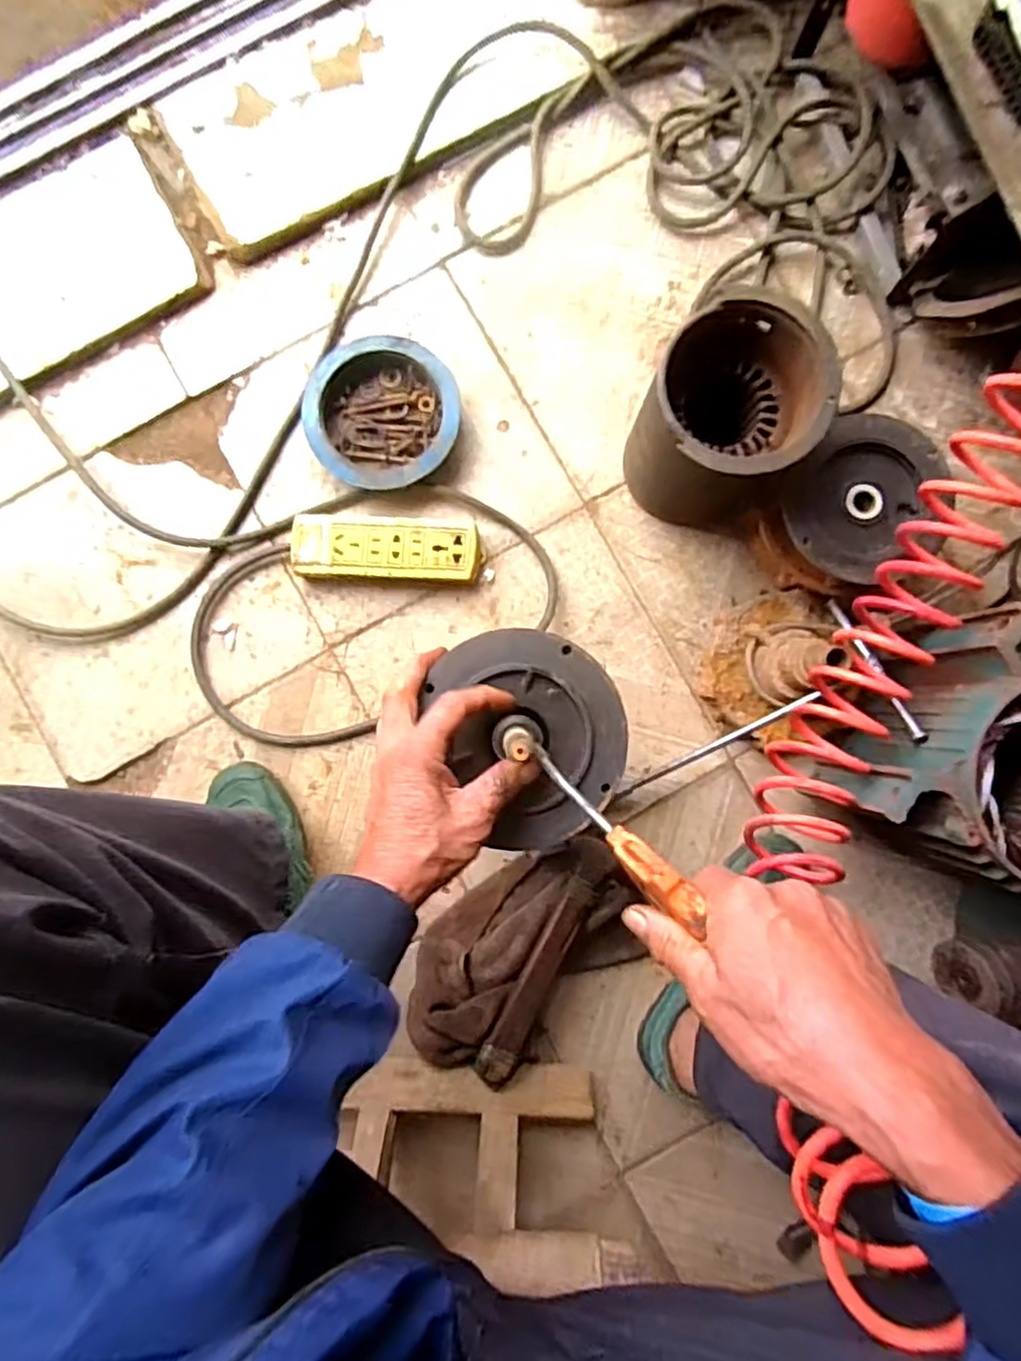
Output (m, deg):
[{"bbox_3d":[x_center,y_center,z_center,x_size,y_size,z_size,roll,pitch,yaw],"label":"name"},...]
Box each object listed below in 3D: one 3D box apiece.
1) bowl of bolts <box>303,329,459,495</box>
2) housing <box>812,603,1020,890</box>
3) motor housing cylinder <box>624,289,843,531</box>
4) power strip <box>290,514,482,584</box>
[{"bbox_3d":[-0.132,-0.271,0.714,0.154,0.053,0.150,0,88,0],"label":"bowl of bolts"},{"bbox_3d":[0.406,0.048,0.572,0.192,0.165,0.215,28,89,1],"label":"housing"},{"bbox_3d":[0.192,-0.224,0.624,0.145,0.196,0.131,22,89,1],"label":"motor housing cylinder"},{"bbox_3d":[-0.124,-0.135,0.704,0.187,0.028,0.063,2,88,1],"label":"power strip"}]

